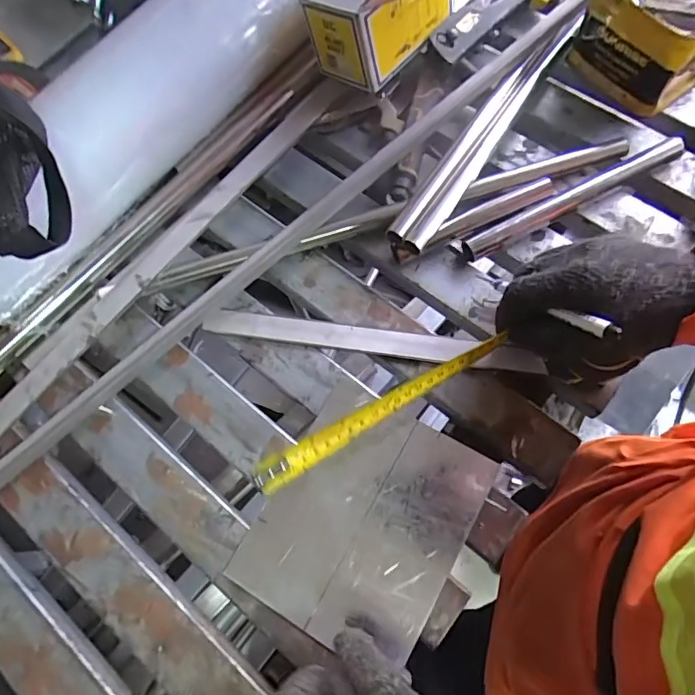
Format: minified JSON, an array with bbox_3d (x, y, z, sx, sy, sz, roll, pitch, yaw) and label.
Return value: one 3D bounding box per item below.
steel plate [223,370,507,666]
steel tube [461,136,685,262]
[{"bbox_3d":[0.014,0.136,0.411,0.152,0.010,0.185,29,76,10],"label":"steel plate"},{"bbox_3d":[0.212,-0.141,0.479,0.232,0.021,0.020,-28,71,-5],"label":"steel tube"}]

